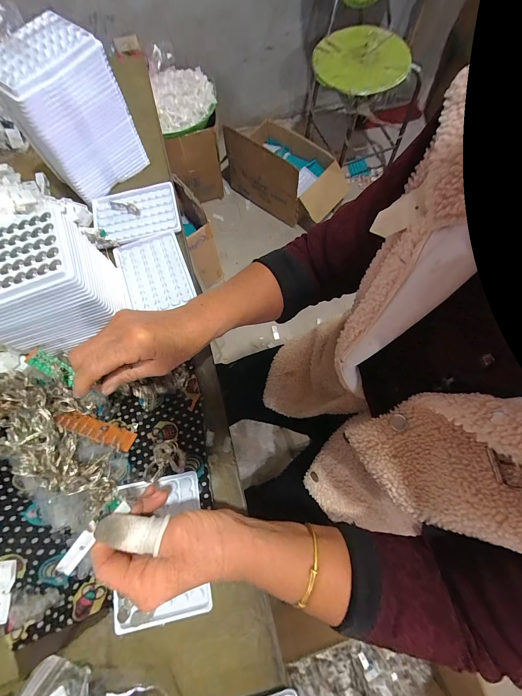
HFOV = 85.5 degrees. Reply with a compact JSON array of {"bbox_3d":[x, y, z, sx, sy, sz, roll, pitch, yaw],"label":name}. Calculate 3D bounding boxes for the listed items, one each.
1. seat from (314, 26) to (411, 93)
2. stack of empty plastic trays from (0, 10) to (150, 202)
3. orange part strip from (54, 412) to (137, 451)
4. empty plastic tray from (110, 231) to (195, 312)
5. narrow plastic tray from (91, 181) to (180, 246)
[{"bbox_3d":[0.338,-1.025,0.989,0.318,0.054,0.299,-8,71,-2],"label":"seat"},{"bbox_3d":[-0.270,-0.333,0.405,0.139,0.150,0.098,-40,75,-11],"label":"stack of empty plastic trays"},{"bbox_3d":[-0.196,0.096,0.333,0.093,0.005,0.024,17,47,4],"label":"orange part strip"},{"bbox_3d":[-0.156,-0.111,0.414,0.092,0.008,0.122,-20,72,-6],"label":"empty plastic tray"},{"bbox_3d":[-0.197,-0.211,0.444,0.130,0.012,0.093,-14,72,-4],"label":"narrow plastic tray"}]

